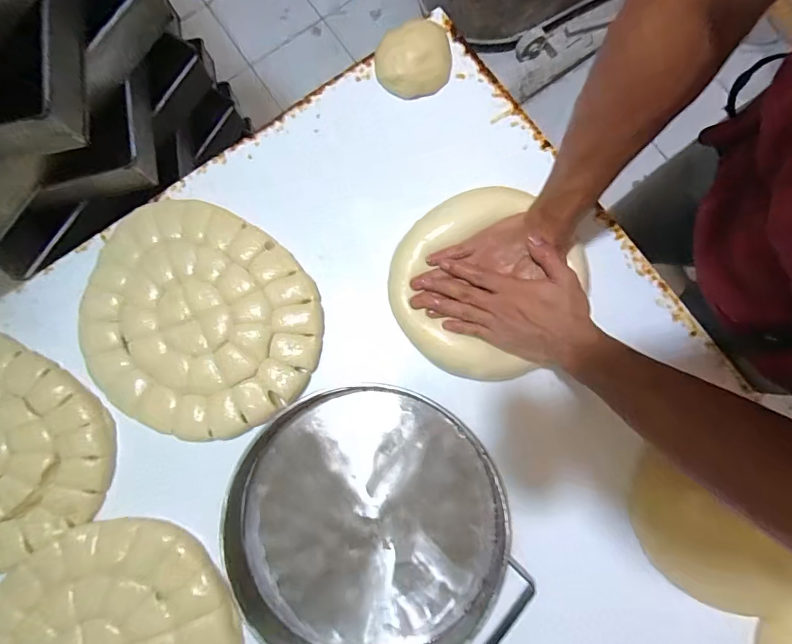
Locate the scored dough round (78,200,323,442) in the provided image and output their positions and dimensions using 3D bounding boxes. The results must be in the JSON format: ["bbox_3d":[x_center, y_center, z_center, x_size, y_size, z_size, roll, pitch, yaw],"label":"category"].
[{"bbox_3d":[-0.257,-0.001,0.583,0.311,0.021,0.273,22,80,3],"label":"scored dough round"}]

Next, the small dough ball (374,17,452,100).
[{"bbox_3d":[0.024,-0.364,0.621,0.107,0.035,0.094,-14,82,1],"label":"small dough ball"}]

